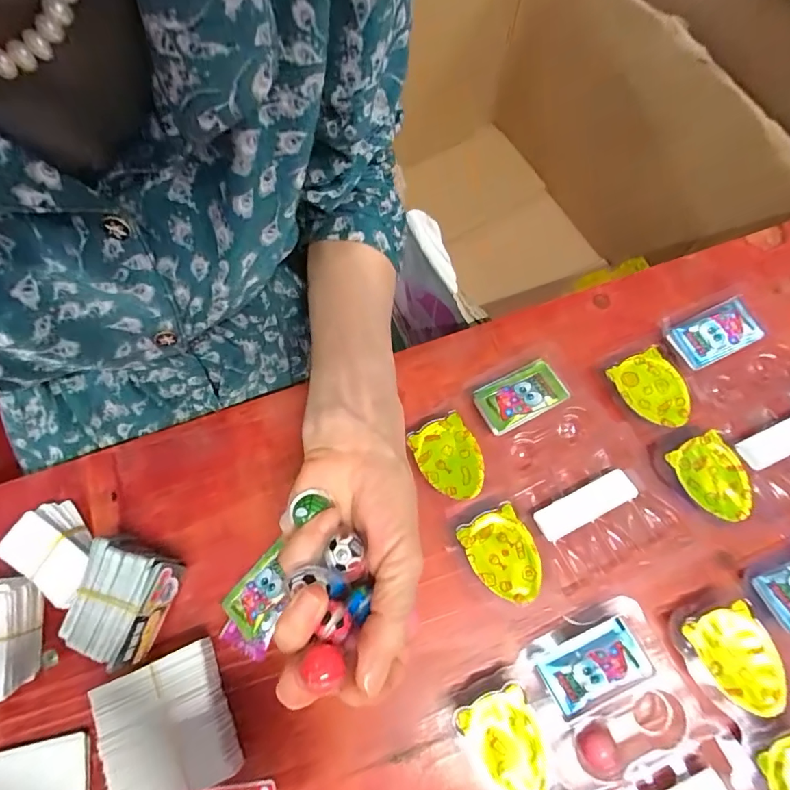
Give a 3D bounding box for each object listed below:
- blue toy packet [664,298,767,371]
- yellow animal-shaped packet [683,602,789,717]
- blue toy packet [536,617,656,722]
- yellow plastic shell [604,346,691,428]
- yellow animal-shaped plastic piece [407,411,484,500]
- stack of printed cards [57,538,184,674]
[{"bbox_3d":[0.217,-0.041,0.310,0.054,0.016,0.032,-25,73,-4],"label":"blue toy packet"},{"bbox_3d":[0.192,0.147,0.252,0.038,0.010,0.051,-23,73,-3],"label":"yellow animal-shaped packet"},{"bbox_3d":[0.111,0.152,0.254,0.056,0.012,0.030,-27,73,-4],"label":"blue toy packet"},{"bbox_3d":[0.168,-0.004,0.295,0.038,0.005,0.051,-30,73,-5],"label":"yellow plastic shell"},{"bbox_3d":[0.035,0.040,0.287,0.037,0.004,0.053,-31,71,2],"label":"yellow animal-shaped plastic piece"},{"bbox_3d":[-0.160,0.121,0.270,0.044,0.032,0.058,18,75,9],"label":"stack of printed cards"}]

